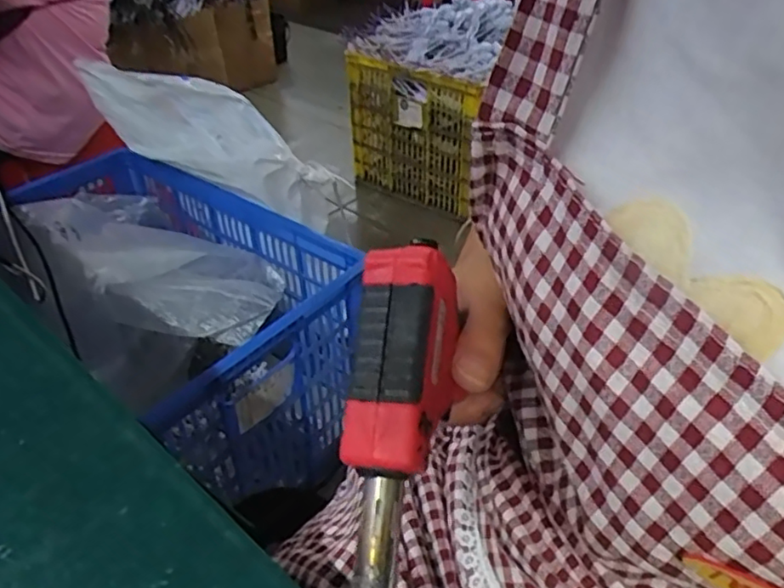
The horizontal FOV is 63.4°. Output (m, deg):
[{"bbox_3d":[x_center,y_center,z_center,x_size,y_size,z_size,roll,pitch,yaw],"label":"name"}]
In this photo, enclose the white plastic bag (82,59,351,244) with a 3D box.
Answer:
[{"bbox_3d":[-0.317,-0.252,1.102,0.523,0.201,0.100,28,39,-10],"label":"white plastic bag"}]

